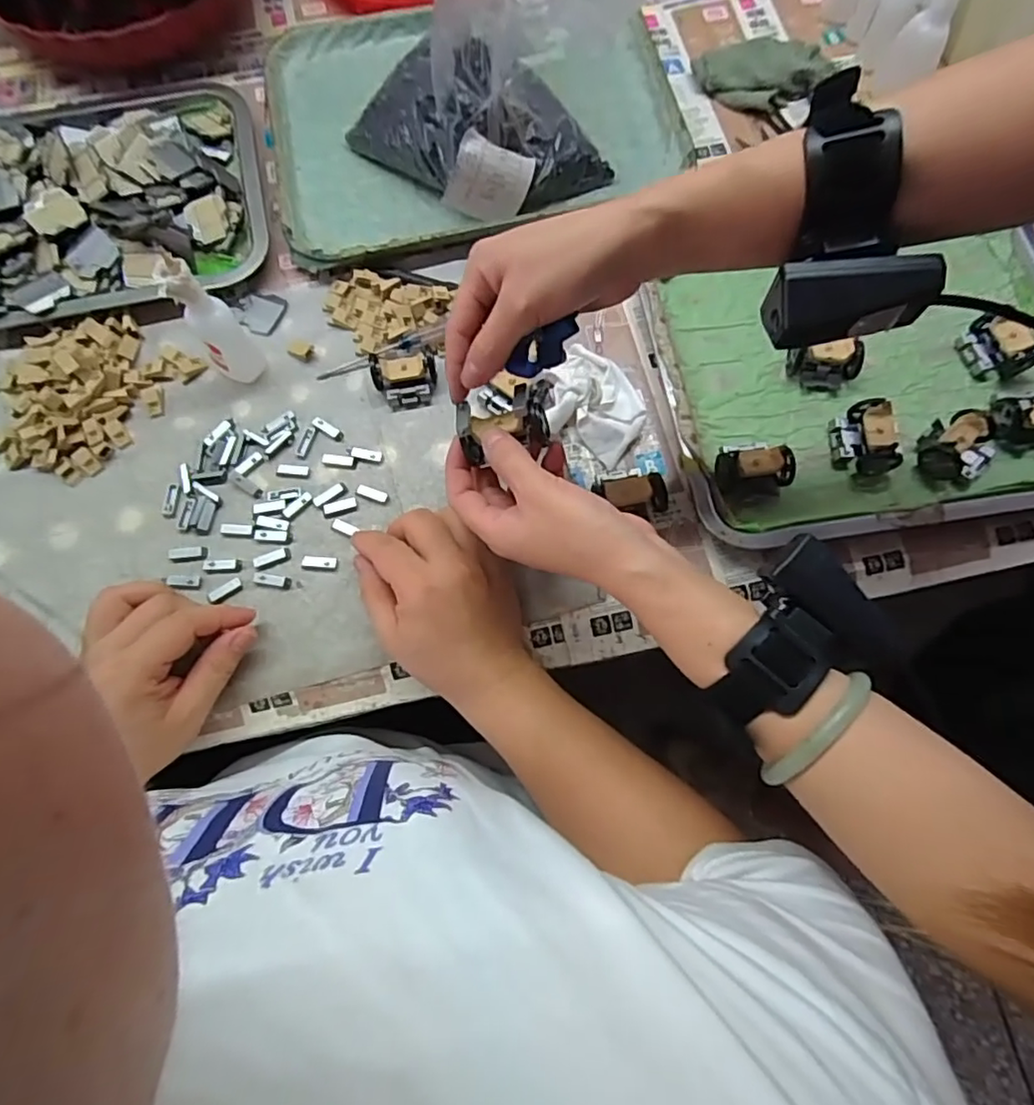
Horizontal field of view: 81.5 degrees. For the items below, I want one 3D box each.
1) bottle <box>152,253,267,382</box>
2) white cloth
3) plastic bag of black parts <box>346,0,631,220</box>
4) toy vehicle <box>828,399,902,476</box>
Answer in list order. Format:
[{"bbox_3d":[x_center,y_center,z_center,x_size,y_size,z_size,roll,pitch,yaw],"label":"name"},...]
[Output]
[{"bbox_3d":[-0.218,-0.167,0.423,0.032,0.099,0.045,-34,76,-9],"label":"bottle"},{"bbox_3d":[0.056,-0.109,0.437,0.073,0.023,0.070,27,75,8],"label":"white cloth"},{"bbox_3d":[-0.016,-0.366,0.432,0.203,0.188,0.143,-27,74,-7],"label":"plastic bag of black parts"},{"bbox_3d":[0.243,-0.082,0.422,0.037,0.026,0.051,-6,73,-1],"label":"toy vehicle"}]

